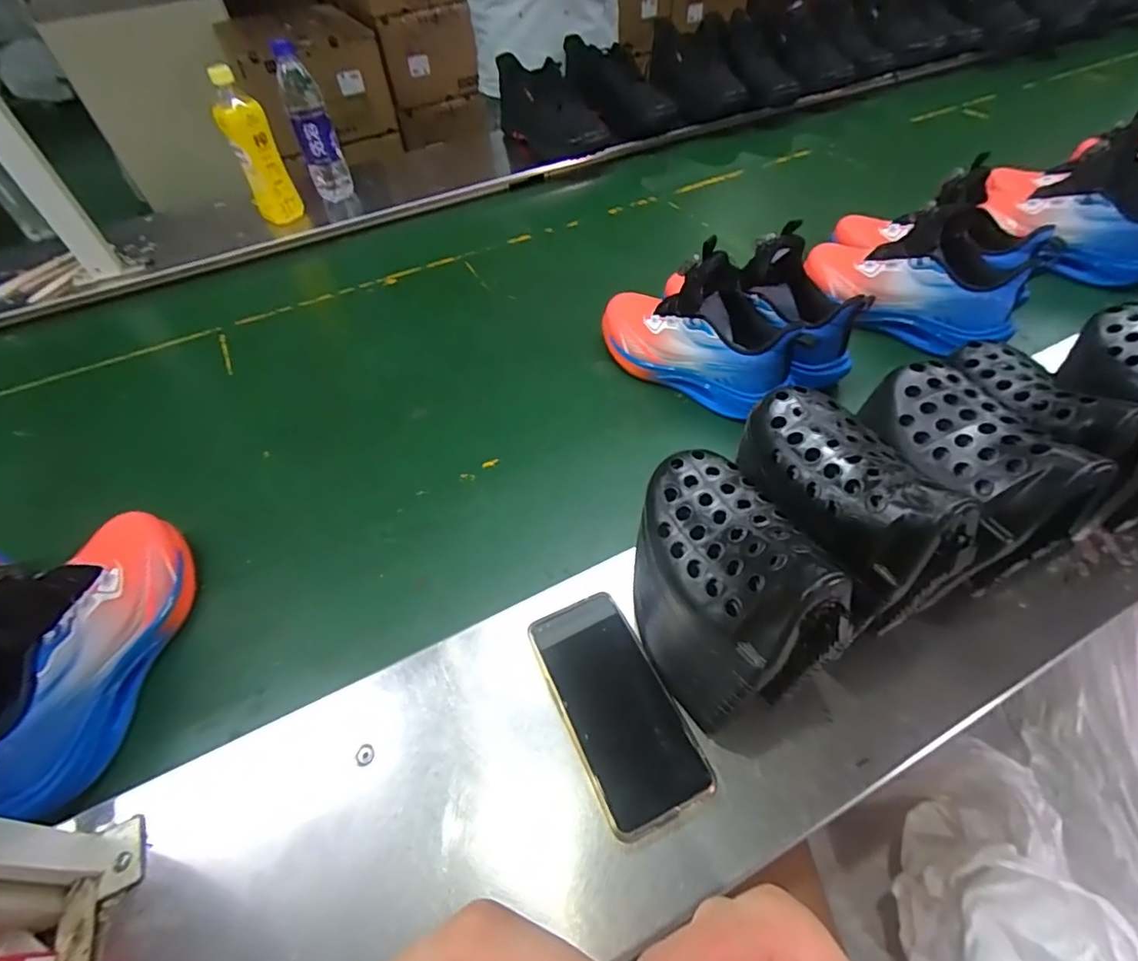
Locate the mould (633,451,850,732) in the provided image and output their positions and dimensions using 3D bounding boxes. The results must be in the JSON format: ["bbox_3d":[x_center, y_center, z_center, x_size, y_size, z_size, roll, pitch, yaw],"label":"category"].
[{"bbox_3d":[0.091,0.075,0.355,0.088,0.158,0.151,-22,52,-12],"label":"mould"}]

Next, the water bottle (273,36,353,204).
[{"bbox_3d":[-0.466,-0.638,0.993,0.070,0.224,0.073,-22,53,-12],"label":"water bottle"}]

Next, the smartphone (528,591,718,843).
[{"bbox_3d":[0.032,0.158,0.394,0.076,0.007,0.158,-23,53,-12],"label":"smartphone"}]

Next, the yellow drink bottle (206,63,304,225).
[{"bbox_3d":[-0.544,-0.569,0.948,0.079,0.211,0.066,-32,55,-19],"label":"yellow drink bottle"}]

